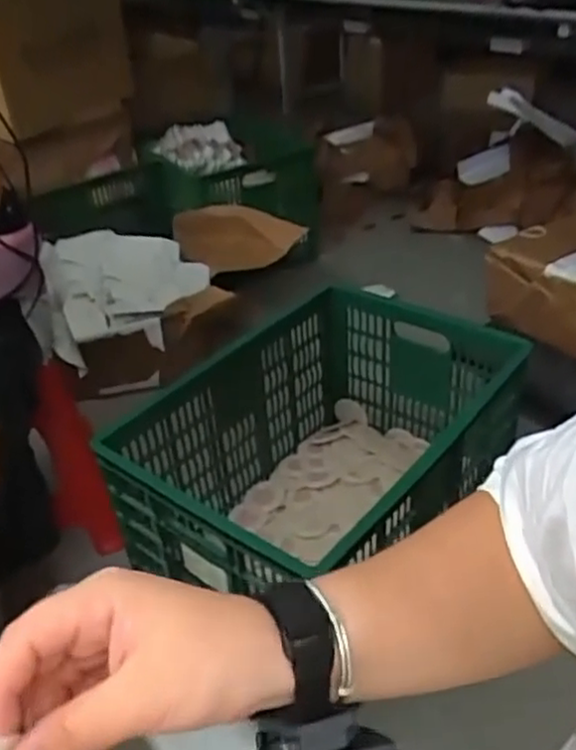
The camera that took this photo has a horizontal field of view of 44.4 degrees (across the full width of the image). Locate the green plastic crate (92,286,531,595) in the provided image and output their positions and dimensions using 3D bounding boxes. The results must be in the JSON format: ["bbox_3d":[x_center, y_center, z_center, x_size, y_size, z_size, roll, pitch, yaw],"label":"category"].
[{"bbox_3d":[0.105,0.161,1.345,0.478,0.370,0.747,24,44,34],"label":"green plastic crate"}]

